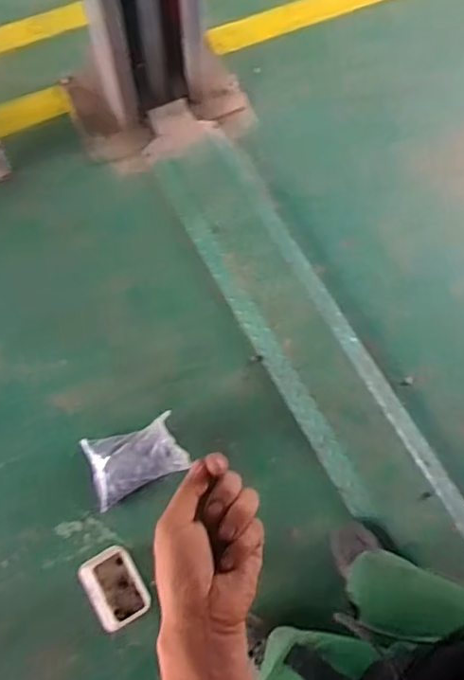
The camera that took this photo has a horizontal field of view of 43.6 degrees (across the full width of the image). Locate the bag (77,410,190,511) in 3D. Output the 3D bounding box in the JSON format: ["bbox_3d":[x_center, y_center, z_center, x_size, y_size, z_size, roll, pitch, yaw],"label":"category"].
[{"bbox_3d":[-0.233,0.286,1.420,0.239,0.079,0.169,-19,71,-9],"label":"bag"}]

